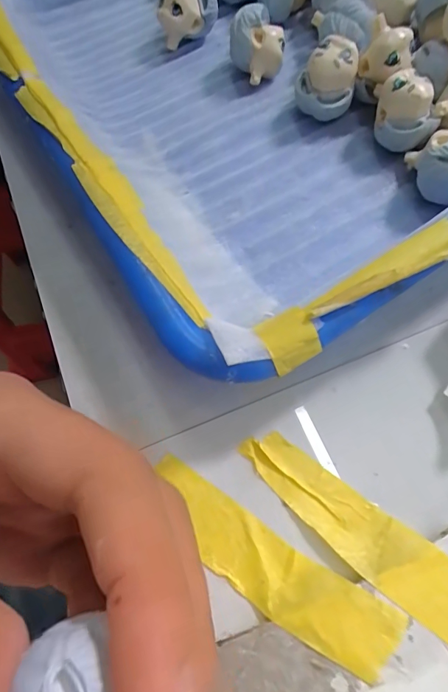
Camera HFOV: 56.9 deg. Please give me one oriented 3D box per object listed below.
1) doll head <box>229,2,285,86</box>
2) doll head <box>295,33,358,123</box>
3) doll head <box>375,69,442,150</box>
[{"bbox_3d":[0.016,-0.133,0.183,0.020,0.024,0.020,-31,71,-9],"label":"doll head"},{"bbox_3d":[0.043,-0.109,0.173,0.022,0.027,0.020,-10,69,-2],"label":"doll head"},{"bbox_3d":[0.072,-0.091,0.166,0.018,0.024,0.023,-18,70,-5],"label":"doll head"}]

